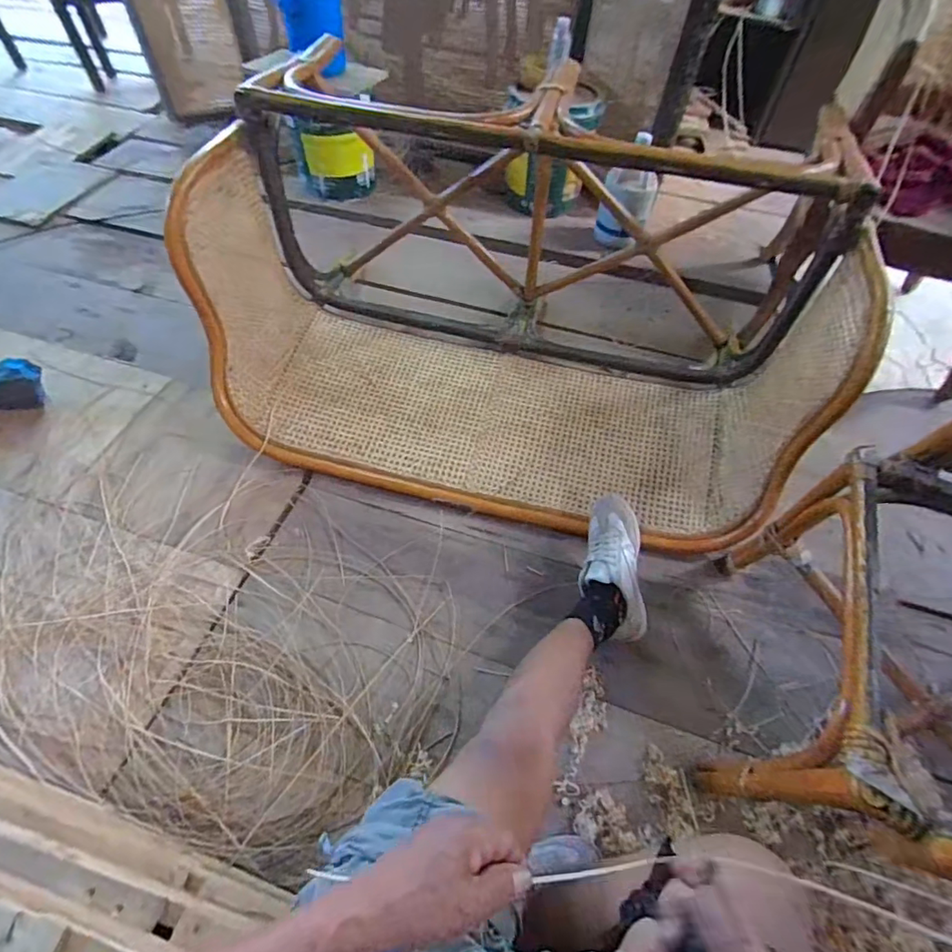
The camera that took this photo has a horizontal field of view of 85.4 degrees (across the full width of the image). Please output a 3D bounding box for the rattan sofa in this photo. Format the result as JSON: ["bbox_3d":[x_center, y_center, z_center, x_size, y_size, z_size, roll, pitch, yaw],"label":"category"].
[{"bbox_3d":[0.078,-0.379,1.062,1.177,0.505,0.726,16,53,8],"label":"rattan sofa"}]

